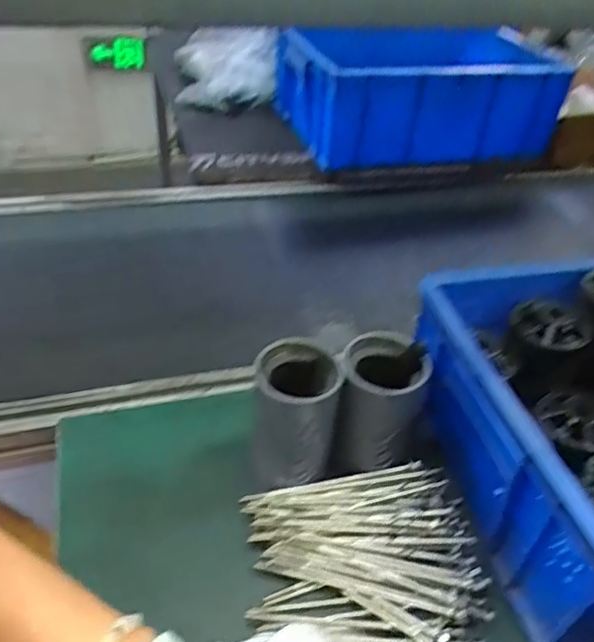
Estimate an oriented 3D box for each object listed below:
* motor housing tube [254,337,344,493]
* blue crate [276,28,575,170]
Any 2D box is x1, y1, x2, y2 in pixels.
[{"bbox_3d":[-0.002,0.084,0.527,0.076,0.119,0.076,-3,40,-5],"label":"motor housing tube"},{"bbox_3d":[0.227,-0.440,1.136,0.494,0.175,0.280,-4,40,-11],"label":"blue crate"}]

